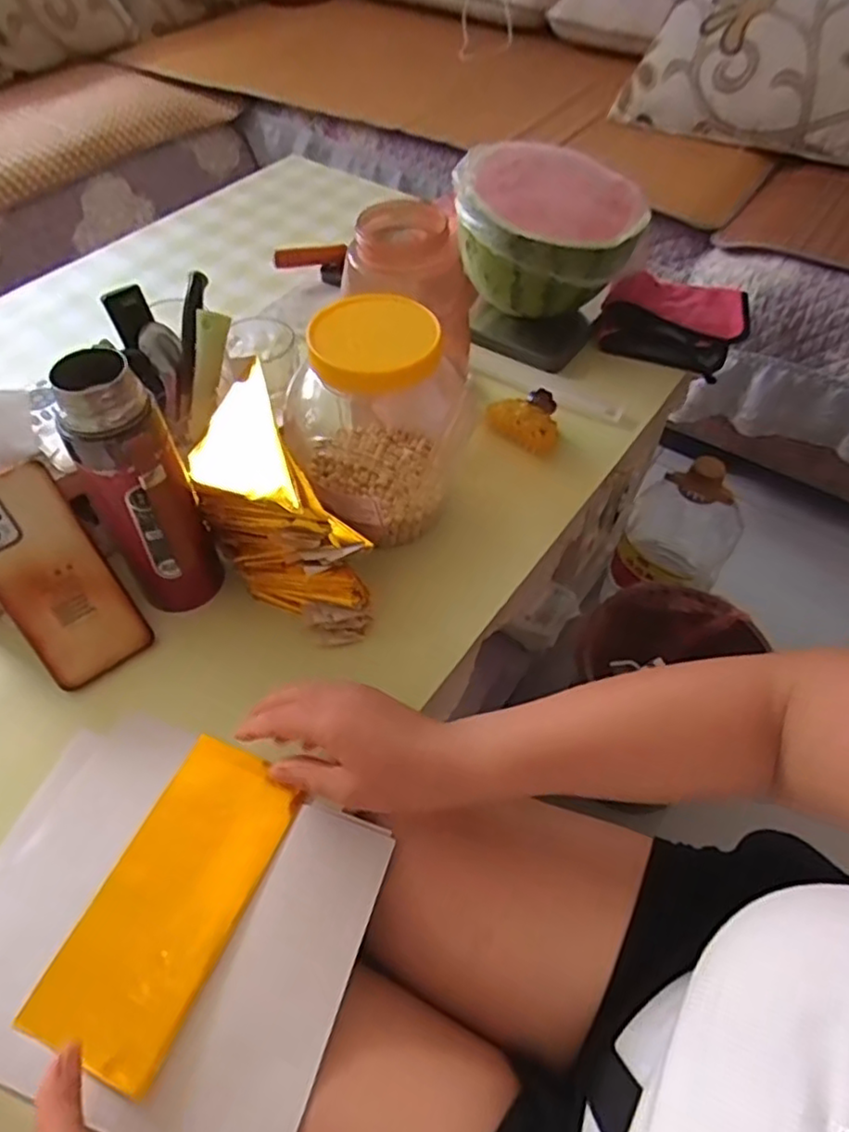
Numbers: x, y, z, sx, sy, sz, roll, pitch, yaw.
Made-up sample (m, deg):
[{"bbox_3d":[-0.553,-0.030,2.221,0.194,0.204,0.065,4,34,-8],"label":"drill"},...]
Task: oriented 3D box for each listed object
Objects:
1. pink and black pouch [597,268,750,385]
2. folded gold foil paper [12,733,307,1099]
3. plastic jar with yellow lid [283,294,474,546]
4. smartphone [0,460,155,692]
[{"bbox_3d":[0.288,-0.286,0.764,0.155,0.051,0.137,21,55,15],"label":"pink and black pouch"},{"bbox_3d":[-0.156,0.204,0.421,0.089,0.007,0.184,20,51,12],"label":"folded gold foil paper"},{"bbox_3d":[-0.042,-0.125,0.540,0.145,0.169,0.131,1,52,-1],"label":"plastic jar with yellow lid"},{"bbox_3d":[-0.275,0.009,0.495,0.075,0.010,0.161,-34,104,-24],"label":"smartphone"}]

